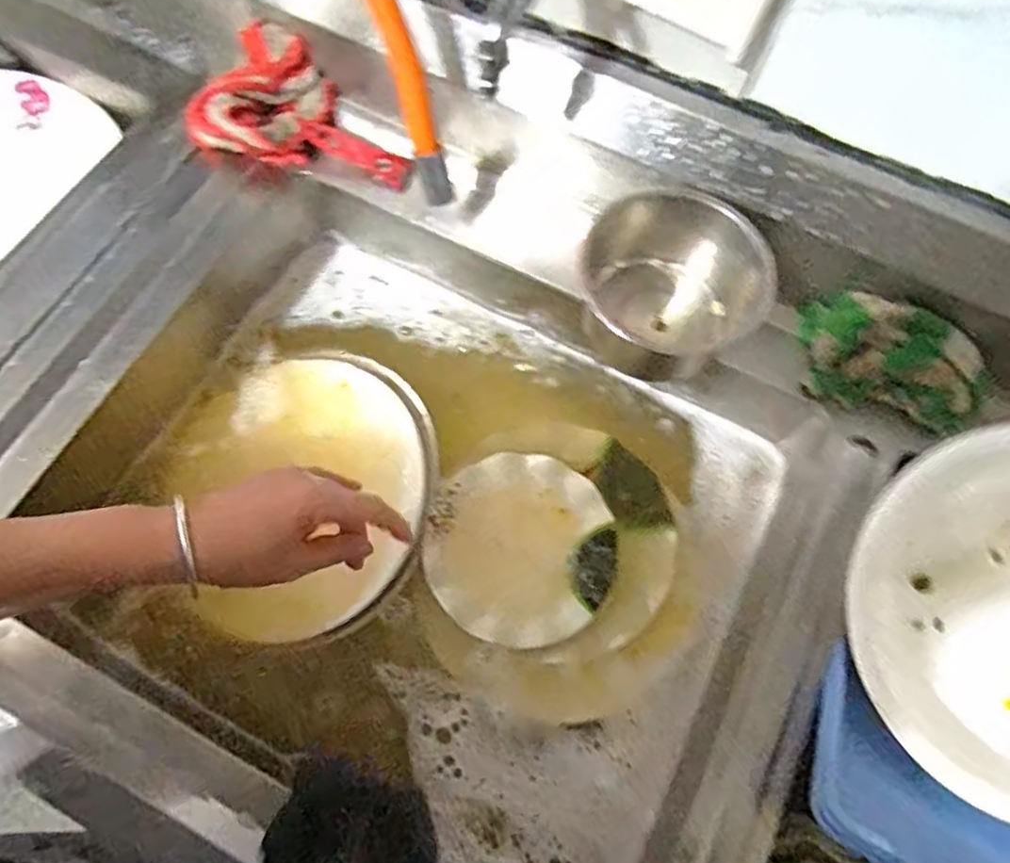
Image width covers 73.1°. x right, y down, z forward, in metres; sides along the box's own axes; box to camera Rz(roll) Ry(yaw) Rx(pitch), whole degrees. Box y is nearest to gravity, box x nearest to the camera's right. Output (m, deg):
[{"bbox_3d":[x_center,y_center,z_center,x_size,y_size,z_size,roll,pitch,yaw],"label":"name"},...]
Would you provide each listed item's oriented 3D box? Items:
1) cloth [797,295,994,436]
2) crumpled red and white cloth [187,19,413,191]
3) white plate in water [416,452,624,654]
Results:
[{"bbox_3d":[0.289,-0.050,0.510,0.139,0.048,0.073,29,70,9],"label":"cloth"},{"bbox_3d":[-0.169,-0.278,0.587,0.183,0.057,0.114,9,68,1],"label":"crumpled red and white cloth"},{"bbox_3d":[0.012,0.097,0.571,0.154,0.013,0.157,1,68,-2],"label":"white plate in water"}]

